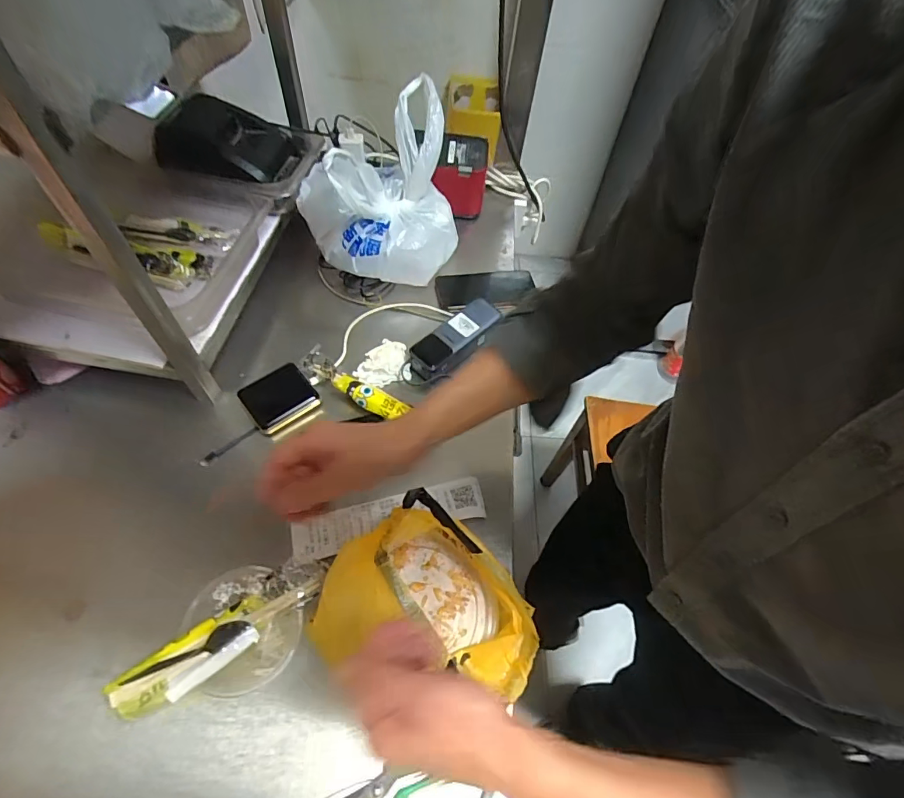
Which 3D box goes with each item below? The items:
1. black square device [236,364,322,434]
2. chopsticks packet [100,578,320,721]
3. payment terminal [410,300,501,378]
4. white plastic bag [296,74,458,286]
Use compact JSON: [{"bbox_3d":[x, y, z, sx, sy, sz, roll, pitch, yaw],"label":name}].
[{"bbox_3d":[-0.239,-0.004,0.638,0.088,0.020,0.079,-31,65,-23],"label":"black square device"},{"bbox_3d":[-0.225,0.233,0.446,0.194,0.016,0.049,-30,64,-22],"label":"chopsticks packet"},{"bbox_3d":[0.010,-0.091,0.702,0.158,0.032,0.061,-40,88,-21],"label":"payment terminal"},{"bbox_3d":[-0.110,-0.327,0.718,0.245,0.194,0.211,-11,58,-12],"label":"white plastic bag"}]

